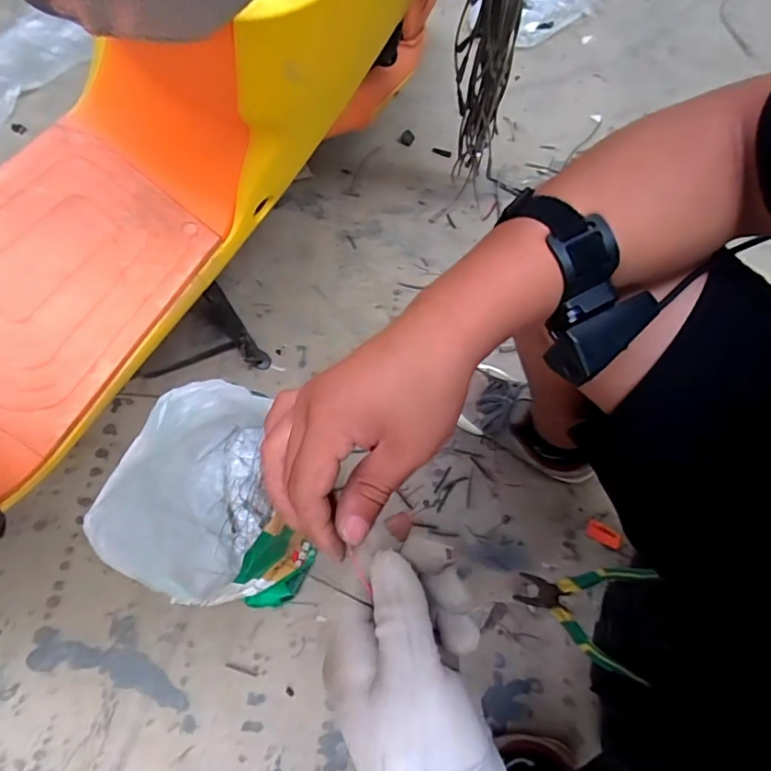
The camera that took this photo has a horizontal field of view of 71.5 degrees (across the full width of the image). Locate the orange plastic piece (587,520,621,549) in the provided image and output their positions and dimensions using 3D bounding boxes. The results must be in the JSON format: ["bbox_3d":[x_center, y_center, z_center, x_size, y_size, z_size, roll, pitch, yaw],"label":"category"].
[{"bbox_3d":[0.318,0.217,0.779,0.048,0.005,0.026,27,71,9],"label":"orange plastic piece"}]

